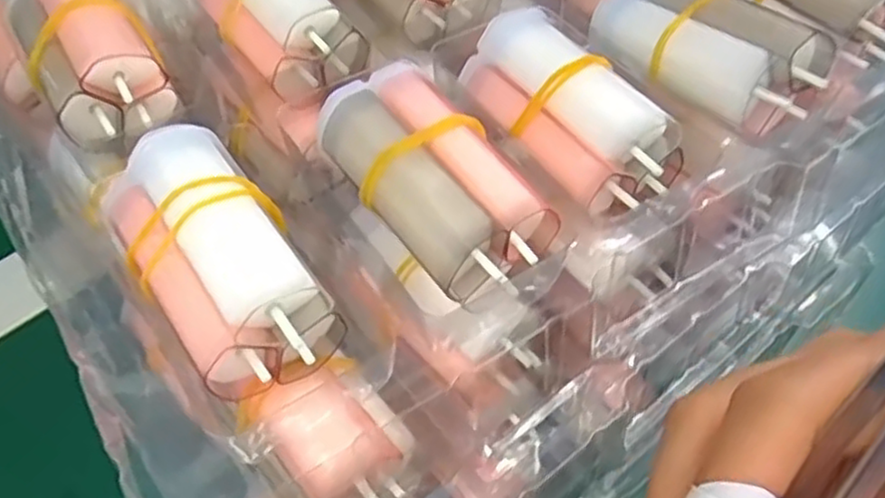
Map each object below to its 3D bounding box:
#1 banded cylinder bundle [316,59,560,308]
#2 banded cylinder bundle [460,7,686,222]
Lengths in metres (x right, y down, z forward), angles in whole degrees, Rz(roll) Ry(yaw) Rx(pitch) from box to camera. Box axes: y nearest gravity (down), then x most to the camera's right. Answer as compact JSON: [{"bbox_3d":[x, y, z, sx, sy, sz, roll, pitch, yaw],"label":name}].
[{"bbox_3d":[-0.003,-0.019,0.184,0.032,0.015,0.070,-27,58,-20],"label":"banded cylinder bundle"},{"bbox_3d":[0.036,-0.042,0.203,0.032,0.020,0.068,-30,59,-22],"label":"banded cylinder bundle"}]

